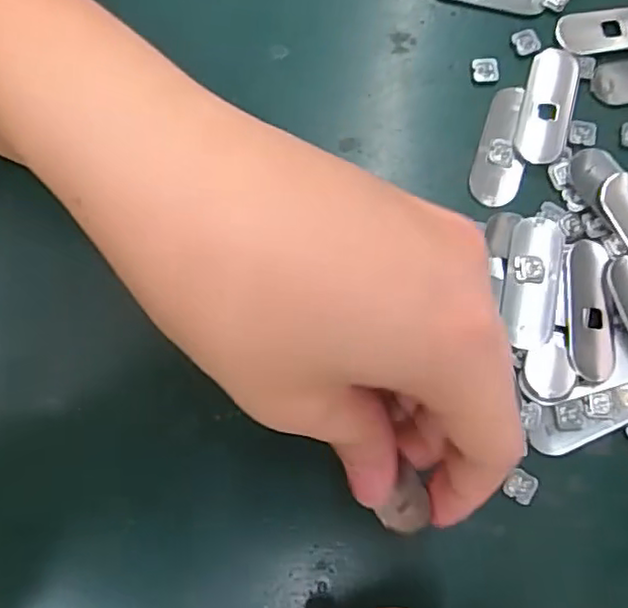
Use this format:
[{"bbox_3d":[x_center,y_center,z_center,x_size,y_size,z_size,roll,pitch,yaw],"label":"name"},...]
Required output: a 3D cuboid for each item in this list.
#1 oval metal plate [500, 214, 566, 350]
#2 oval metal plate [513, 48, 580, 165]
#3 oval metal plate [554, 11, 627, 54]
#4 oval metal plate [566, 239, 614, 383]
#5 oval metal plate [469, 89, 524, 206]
[{"bbox_3d":[0.080,-0.008,0.231,0.018,0.004,0.049,11,78,2],"label":"oval metal plate"},{"bbox_3d":[0.092,-0.078,0.247,0.019,0.004,0.048,16,79,3],"label":"oval metal plate"},{"bbox_3d":[0.123,-0.110,0.253,0.050,0.004,0.016,-5,78,-2],"label":"oval metal plate"},{"bbox_3d":[0.100,0.002,0.227,0.017,0.004,0.050,0,78,-1],"label":"oval metal plate"},{"bbox_3d":[0.074,-0.062,0.245,0.019,0.004,0.049,18,79,3],"label":"oval metal plate"}]

